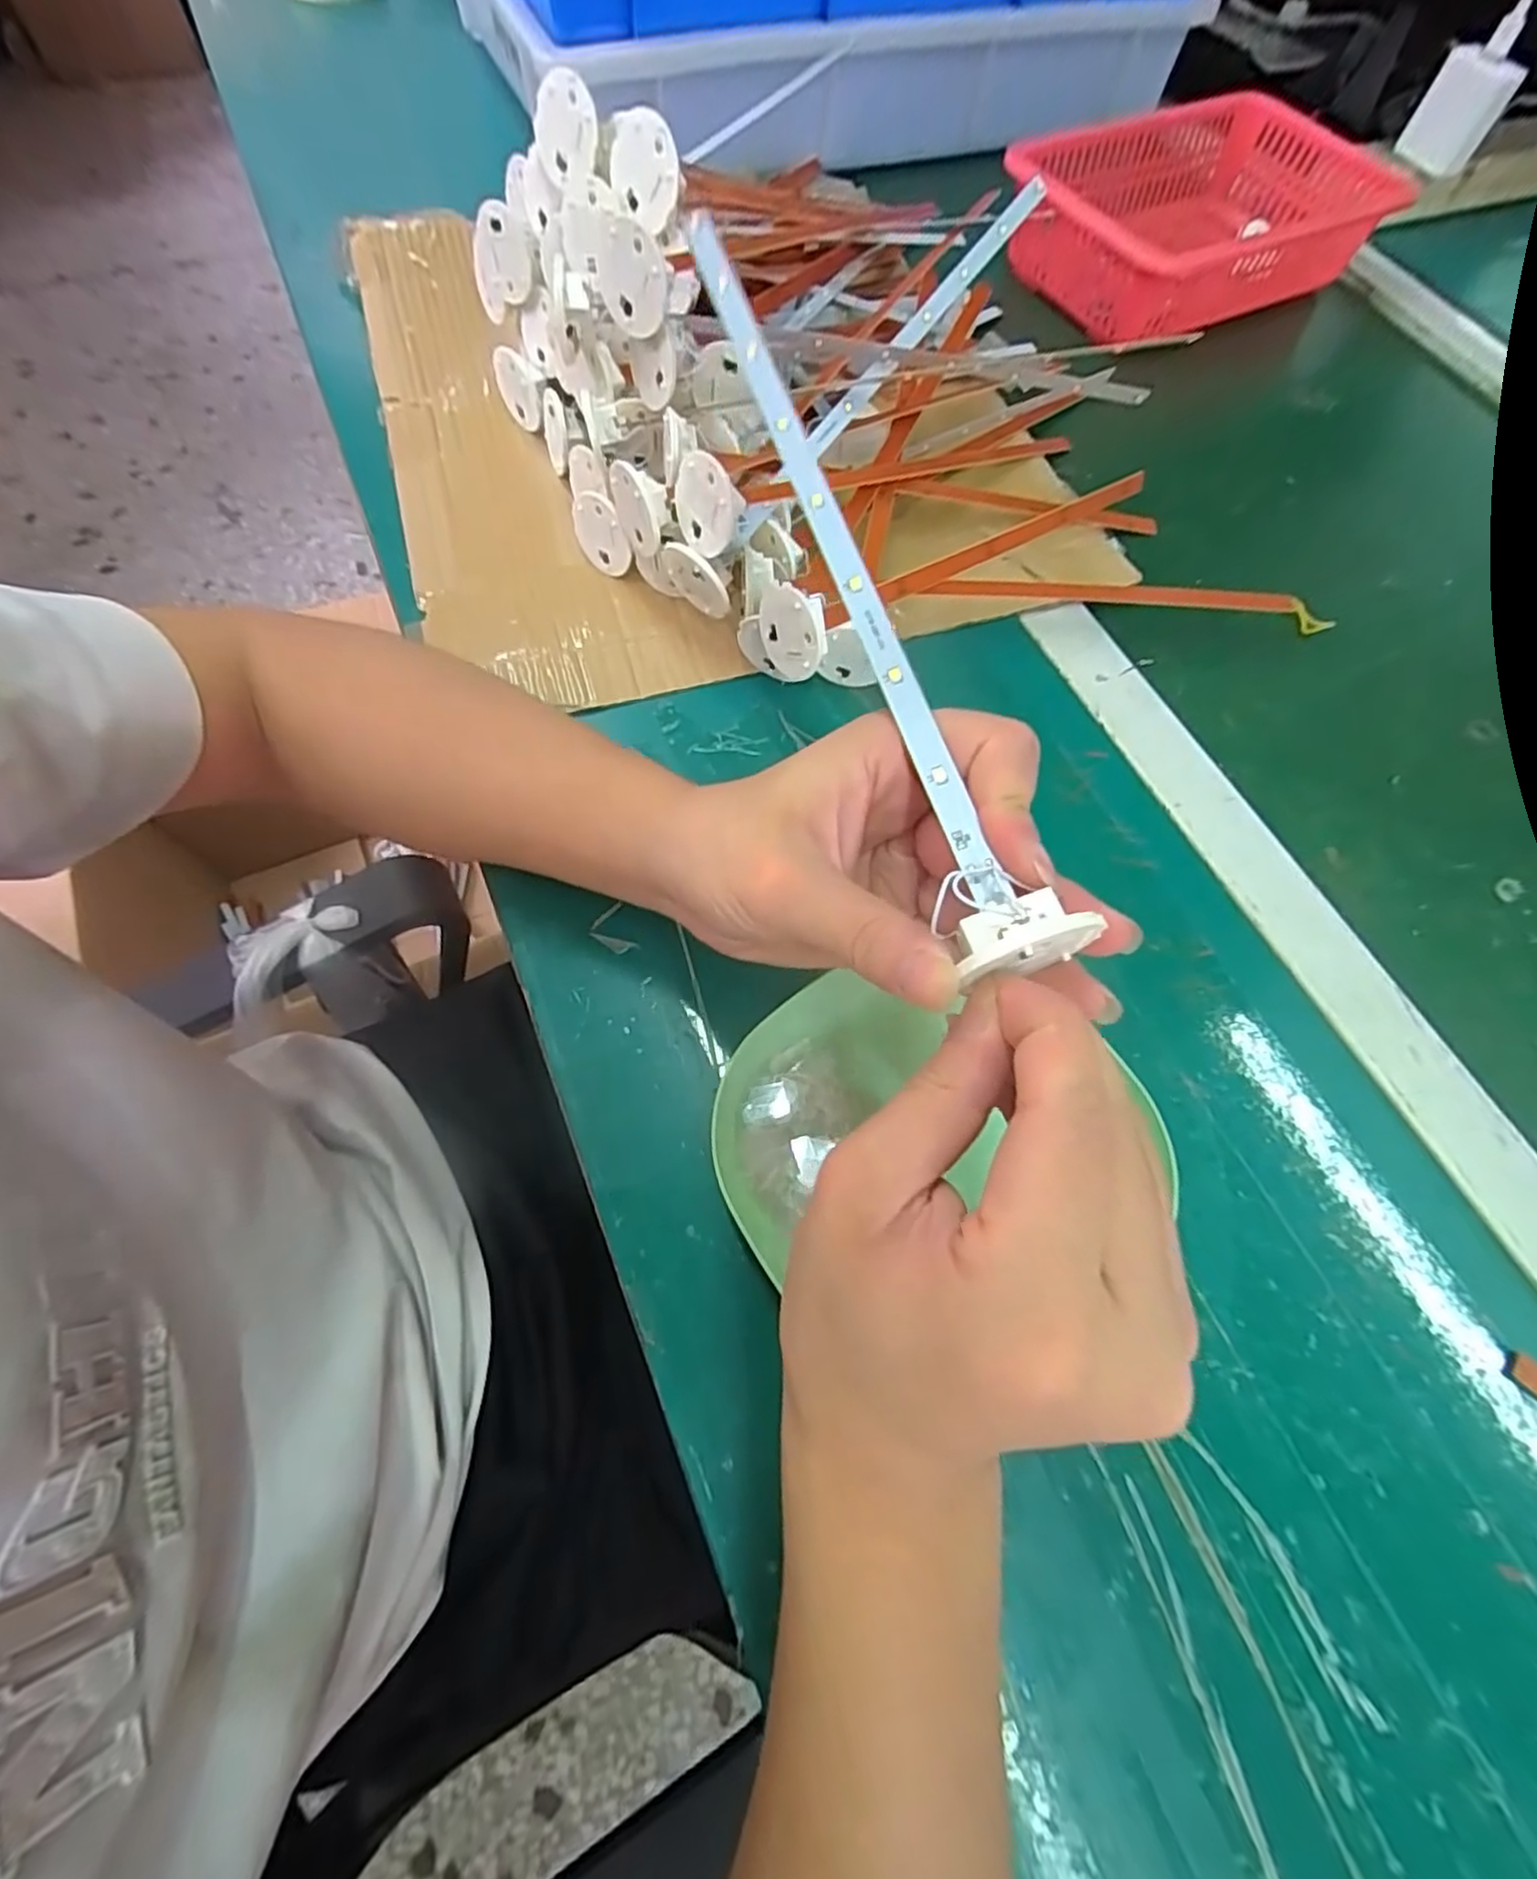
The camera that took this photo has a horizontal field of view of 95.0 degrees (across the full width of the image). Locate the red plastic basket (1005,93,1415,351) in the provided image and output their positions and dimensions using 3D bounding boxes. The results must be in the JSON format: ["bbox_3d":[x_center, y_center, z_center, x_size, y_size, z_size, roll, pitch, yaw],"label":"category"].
[{"bbox_3d":[0.304,-0.507,0.497,0.264,0.061,0.165,-24,70,-13],"label":"red plastic basket"}]

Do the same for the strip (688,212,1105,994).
[{"bbox_3d":[0.024,-0.116,0.205,0.032,0.025,0.268,-14,72,-9],"label":"strip"}]

